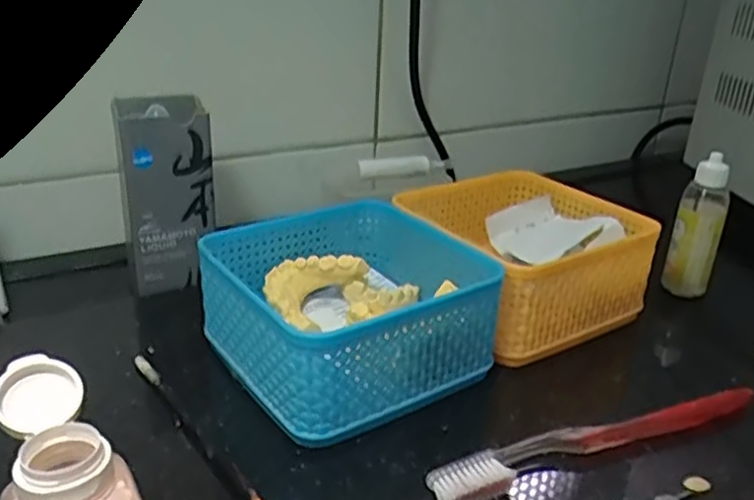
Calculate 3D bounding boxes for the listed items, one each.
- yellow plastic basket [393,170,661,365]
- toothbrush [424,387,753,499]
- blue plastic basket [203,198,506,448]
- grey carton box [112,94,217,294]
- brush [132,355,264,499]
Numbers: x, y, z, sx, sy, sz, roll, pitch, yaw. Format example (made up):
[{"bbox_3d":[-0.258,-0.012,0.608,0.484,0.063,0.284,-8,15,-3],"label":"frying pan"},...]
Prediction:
[{"bbox_3d":[0.091,0.004,0.456,0.125,0.067,0.133,-14,30,-31],"label":"yellow plastic basket"},{"bbox_3d":[0.107,0.090,0.334,0.182,0.013,0.022,-9,28,-23],"label":"toothbrush"},{"bbox_3d":[-0.016,0.031,0.388,0.130,0.063,0.129,-15,31,-32],"label":"blue plastic basket"},{"bbox_3d":[-0.140,-0.039,0.460,0.057,0.118,0.052,-8,28,-21],"label":"grey carton box"},{"bbox_3d":[-0.075,0.093,0.317,0.009,0.006,0.186,-17,32,-35],"label":"brush"}]

